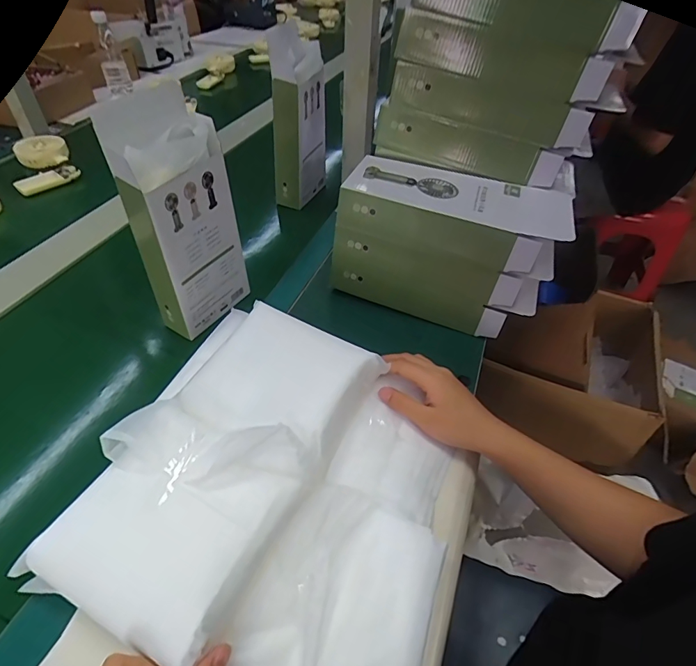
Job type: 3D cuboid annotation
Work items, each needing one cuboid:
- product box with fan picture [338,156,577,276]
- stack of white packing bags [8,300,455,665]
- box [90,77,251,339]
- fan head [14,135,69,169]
[{"bbox_3d":[0.130,-0.150,0.519,0.256,0.050,0.116,15,44,12],"label":"product box with fan picture"},{"bbox_3d":[-0.046,0.118,0.355,0.263,0.071,0.272,18,50,12],"label":"stack of white packing bags"},{"bbox_3d":[-0.186,-0.116,0.493,0.064,0.277,0.115,23,46,20],"label":"box"},{"bbox_3d":[-0.603,-0.356,0.848,0.093,0.036,0.068,-25,50,-28],"label":"fan head"}]

